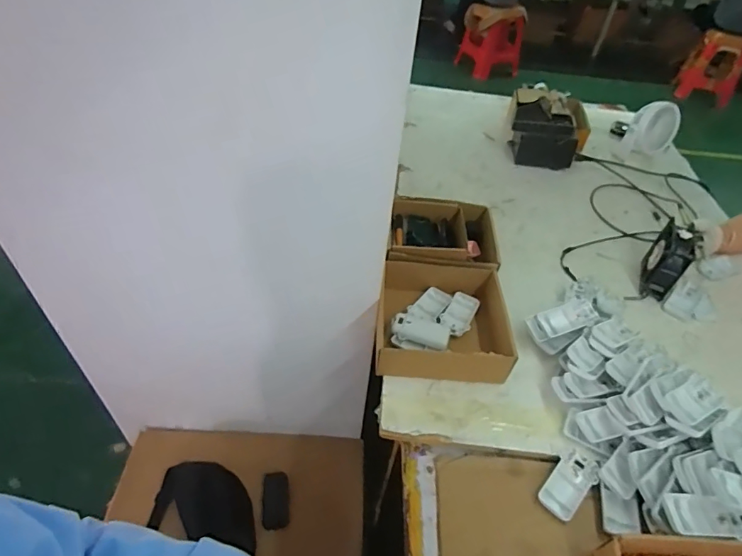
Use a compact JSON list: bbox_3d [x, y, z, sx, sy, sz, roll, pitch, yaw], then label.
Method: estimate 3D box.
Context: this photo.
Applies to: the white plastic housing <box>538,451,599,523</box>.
[{"bbox_3d":[0.266,0.275,0.616,0.092,0.014,0.049,-32,57,-31],"label":"white plastic housing"}]

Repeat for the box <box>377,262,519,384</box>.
[{"bbox_3d":[0.115,0.068,0.758,0.205,0.069,0.199,5,46,-1],"label":"box"}]

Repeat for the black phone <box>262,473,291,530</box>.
[{"bbox_3d":[-0.200,0.469,0.967,0.055,0.006,0.106,-3,65,-10],"label":"black phone"}]

